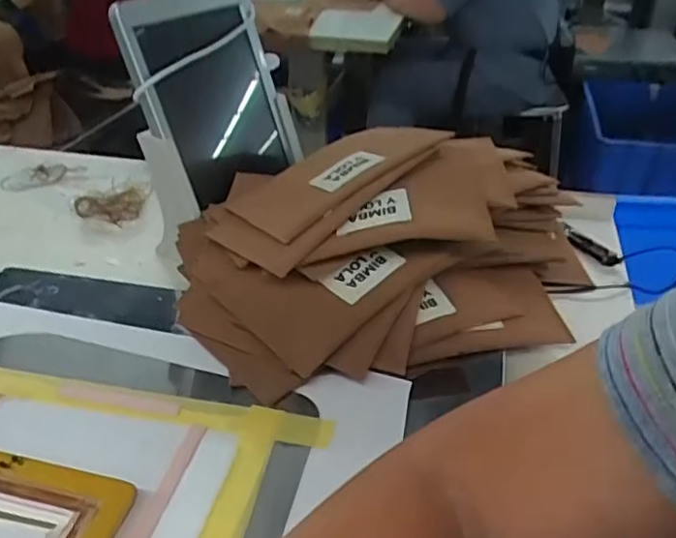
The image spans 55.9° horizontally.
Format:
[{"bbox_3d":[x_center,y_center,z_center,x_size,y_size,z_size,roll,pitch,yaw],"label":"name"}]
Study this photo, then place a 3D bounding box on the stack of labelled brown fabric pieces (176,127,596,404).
[{"bbox_3d":[0.054,-0.028,0.543,0.367,0.117,0.241,-8,36,-10],"label":"stack of labelled brown fabric pieces"}]

